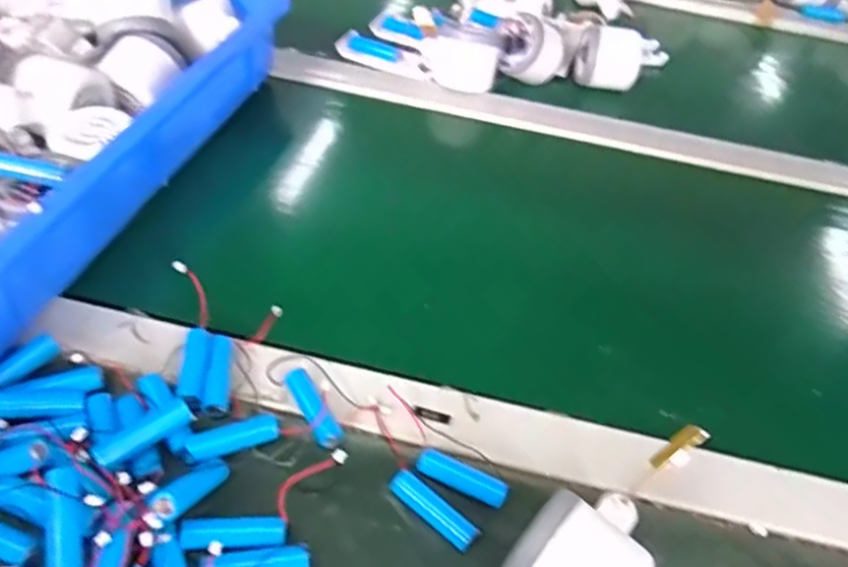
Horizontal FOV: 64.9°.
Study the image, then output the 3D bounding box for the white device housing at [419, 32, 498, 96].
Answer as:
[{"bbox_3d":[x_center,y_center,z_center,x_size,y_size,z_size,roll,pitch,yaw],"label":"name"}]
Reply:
[{"bbox_3d":[0.030,-0.212,0.638,0.077,0.049,0.032,22,49,14],"label":"white device housing"}]

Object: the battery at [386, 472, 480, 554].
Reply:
[{"bbox_3d":[0.004,0.122,0.357,0.053,0.015,0.015,36,55,24],"label":"battery"}]

